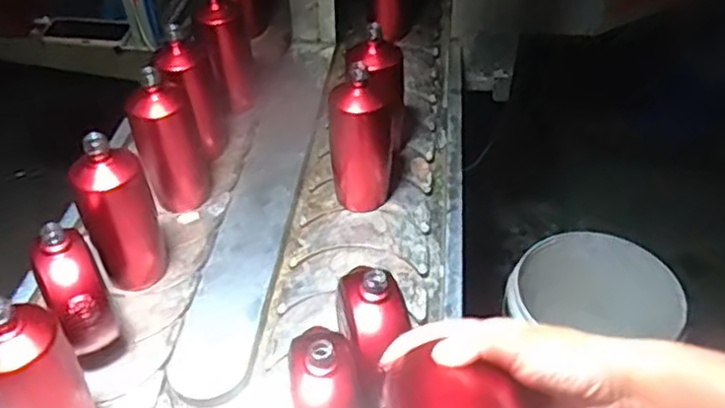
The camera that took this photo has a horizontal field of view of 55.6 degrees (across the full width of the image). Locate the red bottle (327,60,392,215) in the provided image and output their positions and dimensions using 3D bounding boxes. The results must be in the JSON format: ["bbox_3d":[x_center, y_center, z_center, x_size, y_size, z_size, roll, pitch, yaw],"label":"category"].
[{"bbox_3d":[-0.001,-0.088,0.913,0.084,0.184,0.068,-6,40,-4],"label":"red bottle"}]

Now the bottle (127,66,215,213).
[{"bbox_3d":[-0.260,-0.093,0.927,0.086,0.197,0.082,-13,41,-11],"label":"bottle"}]

